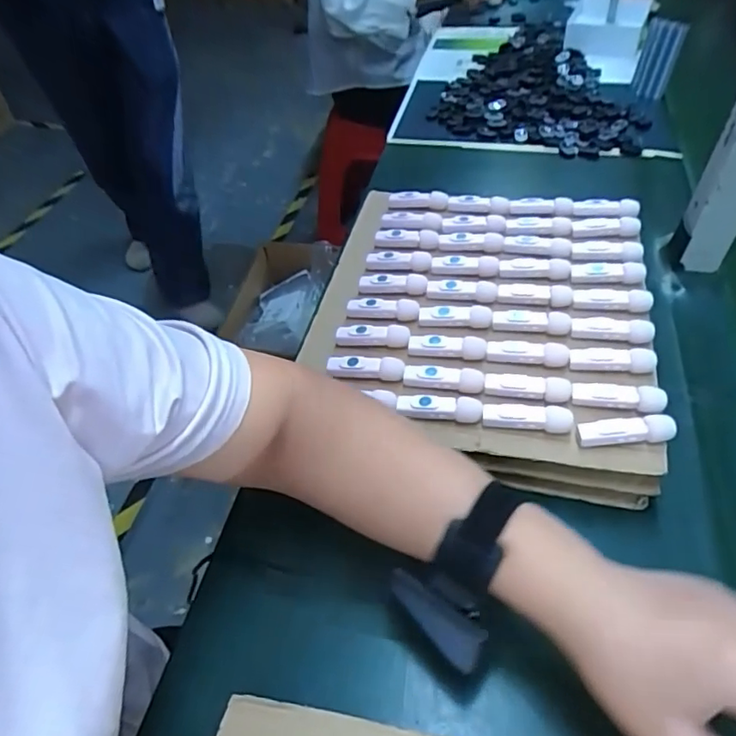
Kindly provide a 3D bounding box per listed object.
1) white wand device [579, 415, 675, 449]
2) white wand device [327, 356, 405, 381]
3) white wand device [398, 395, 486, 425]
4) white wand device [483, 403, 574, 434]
[{"bbox_3d":[0.186,0.046,0.410,0.066,0.018,0.015,1,48,2],"label":"white wand device"},{"bbox_3d":[-0.003,-0.002,0.471,0.065,0.013,0.017,6,49,7],"label":"white wand device"},{"bbox_3d":[0.055,0.030,0.439,0.065,0.012,0.015,5,49,6],"label":"white wand device"},{"bbox_3d":[0.120,0.037,0.426,0.064,0.015,0.016,8,49,8],"label":"white wand device"}]

